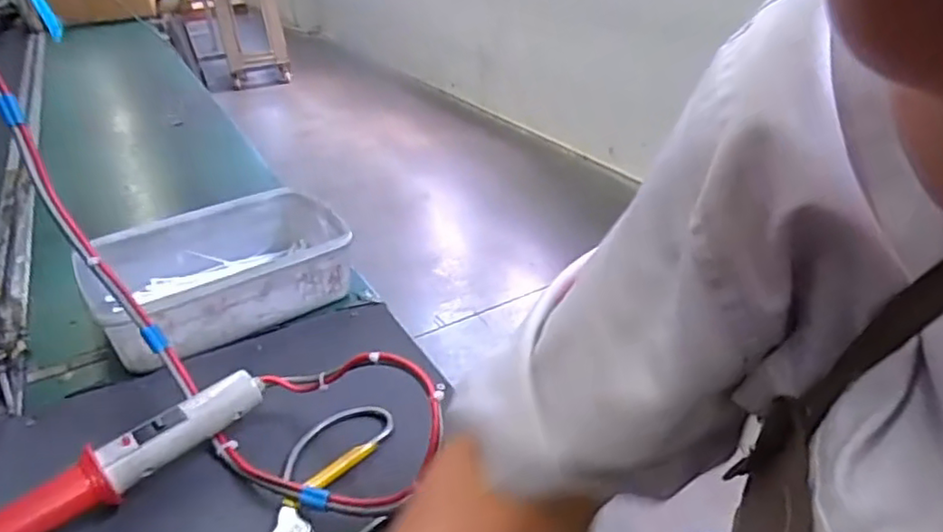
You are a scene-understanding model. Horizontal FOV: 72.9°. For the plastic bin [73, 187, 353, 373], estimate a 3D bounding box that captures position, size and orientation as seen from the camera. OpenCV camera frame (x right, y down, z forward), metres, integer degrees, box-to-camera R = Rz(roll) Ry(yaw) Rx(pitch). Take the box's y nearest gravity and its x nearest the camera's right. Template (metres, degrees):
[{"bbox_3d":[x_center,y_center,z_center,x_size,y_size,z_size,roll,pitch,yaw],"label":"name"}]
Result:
[{"bbox_3d":[-0.235,0.008,0.598,0.222,0.070,0.155,-21,35,-27],"label":"plastic bin"}]

